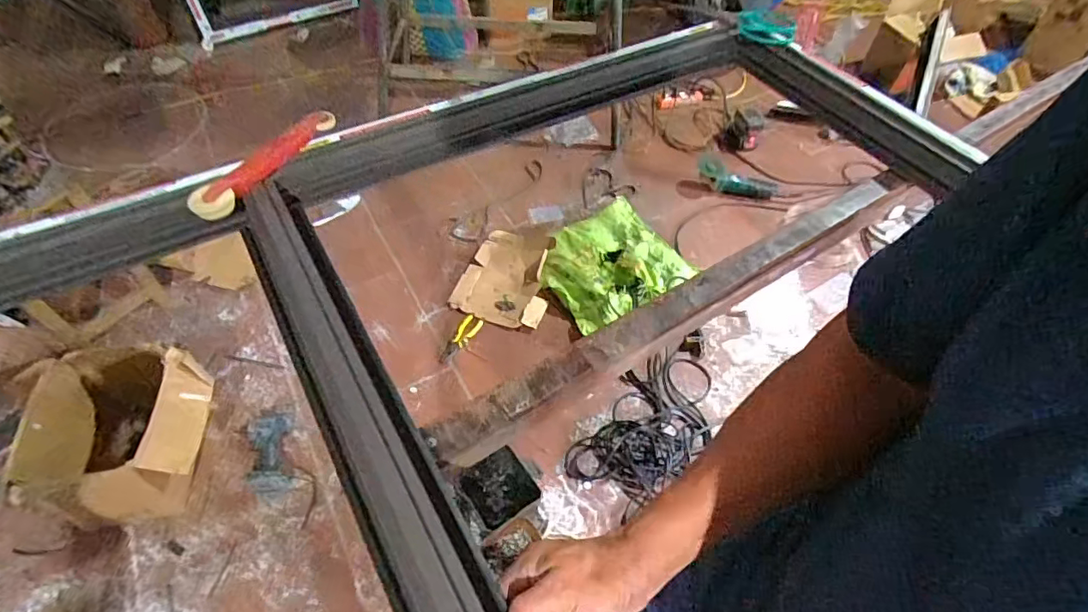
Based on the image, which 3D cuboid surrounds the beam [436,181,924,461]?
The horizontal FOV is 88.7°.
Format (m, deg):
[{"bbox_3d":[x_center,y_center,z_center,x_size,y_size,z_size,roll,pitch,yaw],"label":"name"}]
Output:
[{"bbox_3d":[0.186,-0.013,0.639,0.694,0.040,0.053,-28,58,-22],"label":"beam"}]

